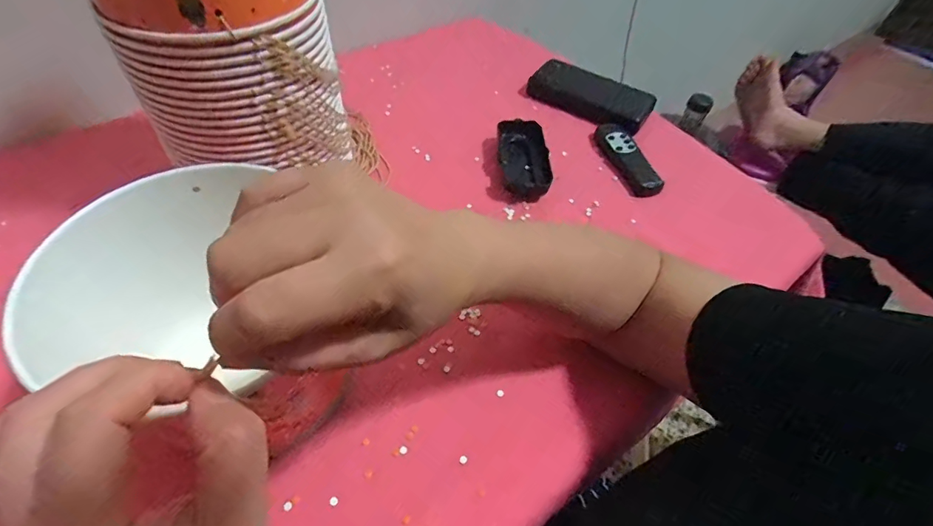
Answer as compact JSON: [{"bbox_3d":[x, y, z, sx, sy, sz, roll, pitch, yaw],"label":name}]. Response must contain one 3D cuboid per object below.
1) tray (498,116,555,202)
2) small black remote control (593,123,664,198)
[{"bbox_3d":[0.065,-0.115,0.500,0.051,0.025,0.105,0,52,-6],"label":"tray"},{"bbox_3d":[0.183,-0.119,0.519,0.039,0.009,0.108,-25,62,2],"label":"small black remote control"}]

